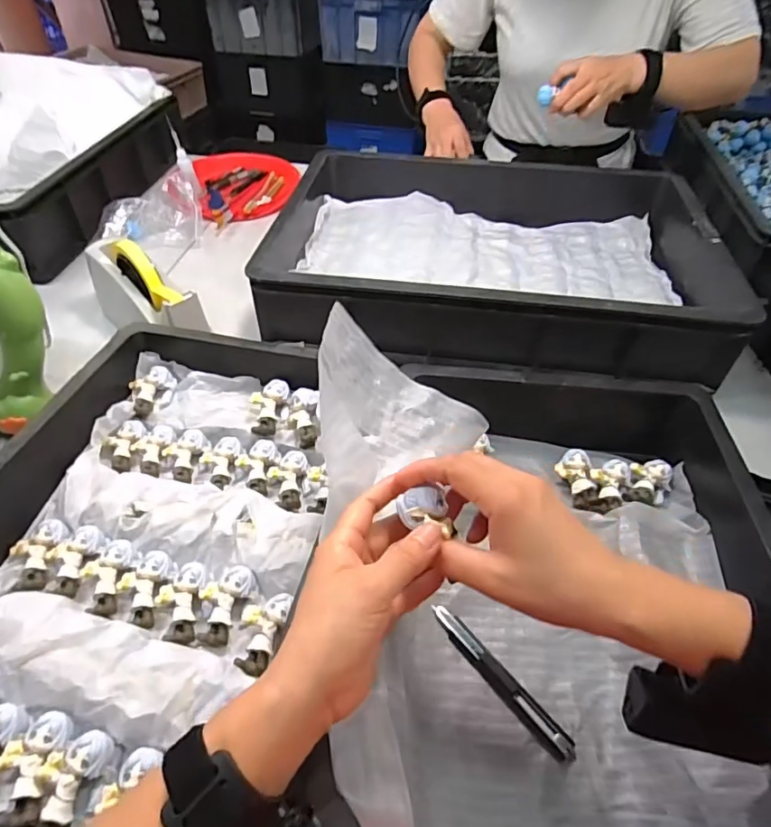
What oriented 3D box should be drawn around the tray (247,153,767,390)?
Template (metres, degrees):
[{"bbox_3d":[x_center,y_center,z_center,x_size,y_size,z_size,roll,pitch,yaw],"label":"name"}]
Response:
[{"bbox_3d":[0.148,-0.245,0.757,0.580,0.106,0.431,7,46,6],"label":"tray"}]

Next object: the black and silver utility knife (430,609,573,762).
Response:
[{"bbox_3d":[0.089,0.207,0.411,0.018,0.008,0.140,-30,53,-27],"label":"black and silver utility knife"}]

